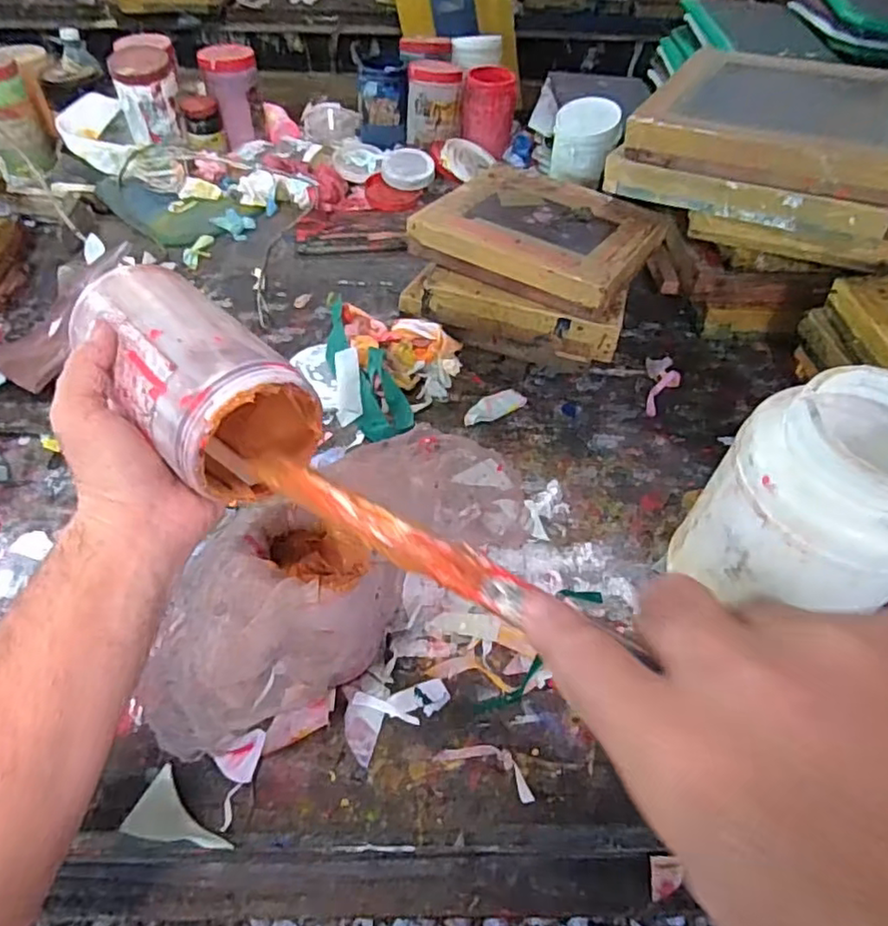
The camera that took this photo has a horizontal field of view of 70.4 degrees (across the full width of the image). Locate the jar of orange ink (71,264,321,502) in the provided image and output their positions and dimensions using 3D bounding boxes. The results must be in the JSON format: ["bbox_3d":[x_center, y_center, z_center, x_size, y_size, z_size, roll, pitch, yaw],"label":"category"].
[{"bbox_3d":[-0.166,-0.057,0.408,0.164,0.083,0.089,37,59,24],"label":"jar of orange ink"}]

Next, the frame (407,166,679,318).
[{"bbox_3d":[0.125,-0.299,0.809,0.266,0.043,0.244,27,55,18],"label":"frame"}]

